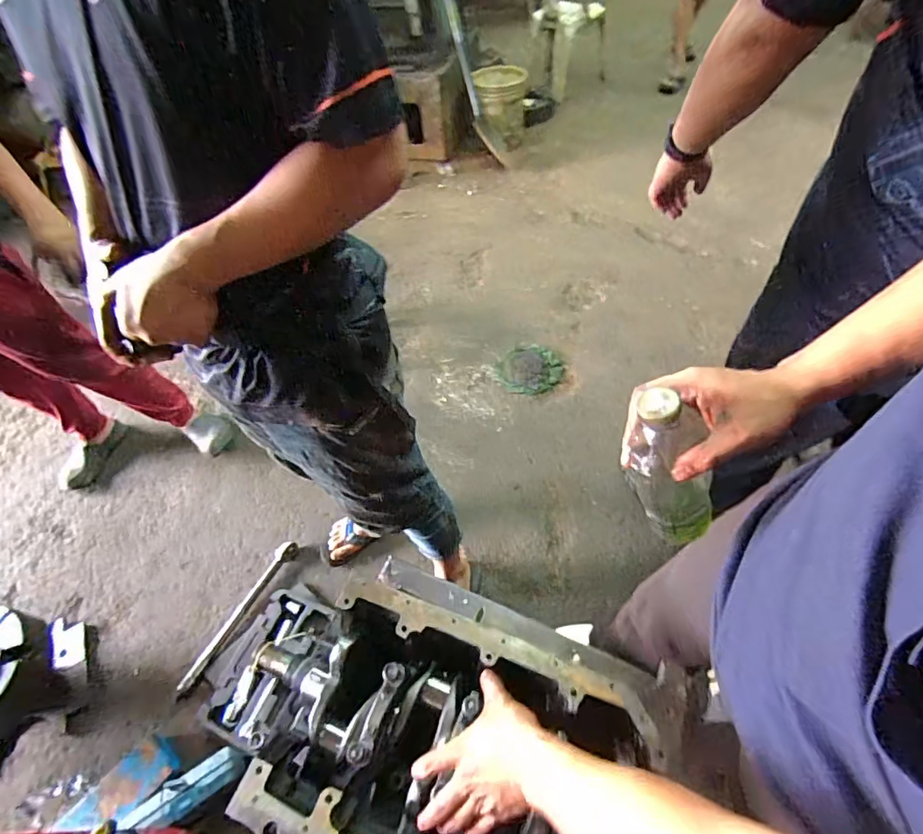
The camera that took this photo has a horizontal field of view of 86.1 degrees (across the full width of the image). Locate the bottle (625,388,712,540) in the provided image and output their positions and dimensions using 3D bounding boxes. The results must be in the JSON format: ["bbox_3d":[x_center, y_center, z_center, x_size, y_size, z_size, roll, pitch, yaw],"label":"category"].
[{"bbox_3d":[0.185,0.049,0.429,0.058,0.178,0.060,16,58,41],"label":"bottle"}]

